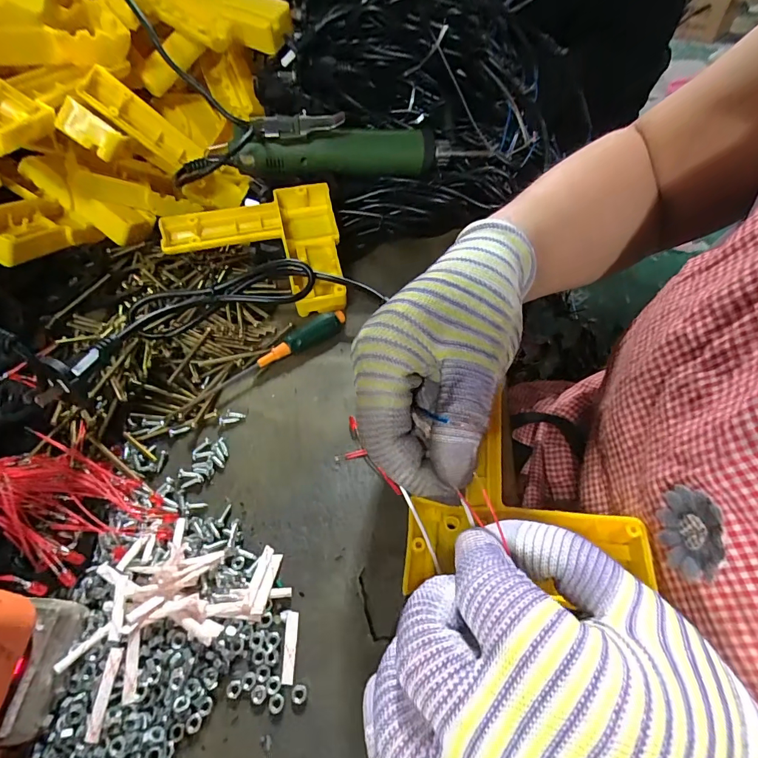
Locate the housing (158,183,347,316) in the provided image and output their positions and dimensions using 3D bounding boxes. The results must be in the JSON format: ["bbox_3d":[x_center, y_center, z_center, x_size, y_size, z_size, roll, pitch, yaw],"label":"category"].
[{"bbox_3d":[-0.100,-0.100,0.358,0.143,0.056,0.105,-12,52,-7],"label":"housing"}]

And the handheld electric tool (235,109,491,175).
[{"bbox_3d":[-0.014,-0.222,0.402,0.234,0.056,0.034,-12,52,-8],"label":"handheld electric tool"}]

